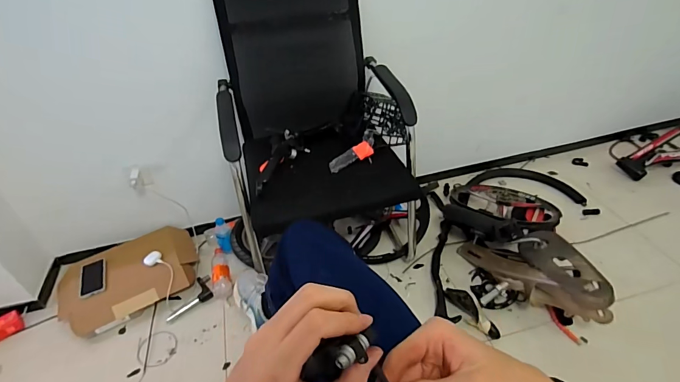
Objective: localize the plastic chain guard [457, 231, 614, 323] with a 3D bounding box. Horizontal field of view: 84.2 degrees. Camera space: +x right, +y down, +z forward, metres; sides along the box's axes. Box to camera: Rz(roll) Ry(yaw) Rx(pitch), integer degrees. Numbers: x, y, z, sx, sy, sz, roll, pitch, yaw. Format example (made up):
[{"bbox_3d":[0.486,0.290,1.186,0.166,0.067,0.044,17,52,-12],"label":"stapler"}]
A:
[{"bbox_3d":[0.639,0.251,1.238,0.201,0.160,0.503,-24,20,-23],"label":"plastic chain guard"}]

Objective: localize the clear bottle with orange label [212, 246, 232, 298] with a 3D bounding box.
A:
[{"bbox_3d":[-0.438,0.297,1.386,0.065,0.064,0.265,-14,39,-12],"label":"clear bottle with orange label"}]

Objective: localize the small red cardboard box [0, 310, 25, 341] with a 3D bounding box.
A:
[{"bbox_3d":[-1.133,0.456,1.258,0.113,0.031,0.085,-30,45,-28],"label":"small red cardboard box"}]

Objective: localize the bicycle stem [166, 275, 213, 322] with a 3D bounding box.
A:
[{"bbox_3d":[-0.531,0.371,1.324,0.164,0.031,0.122,-20,41,-19],"label":"bicycle stem"}]

